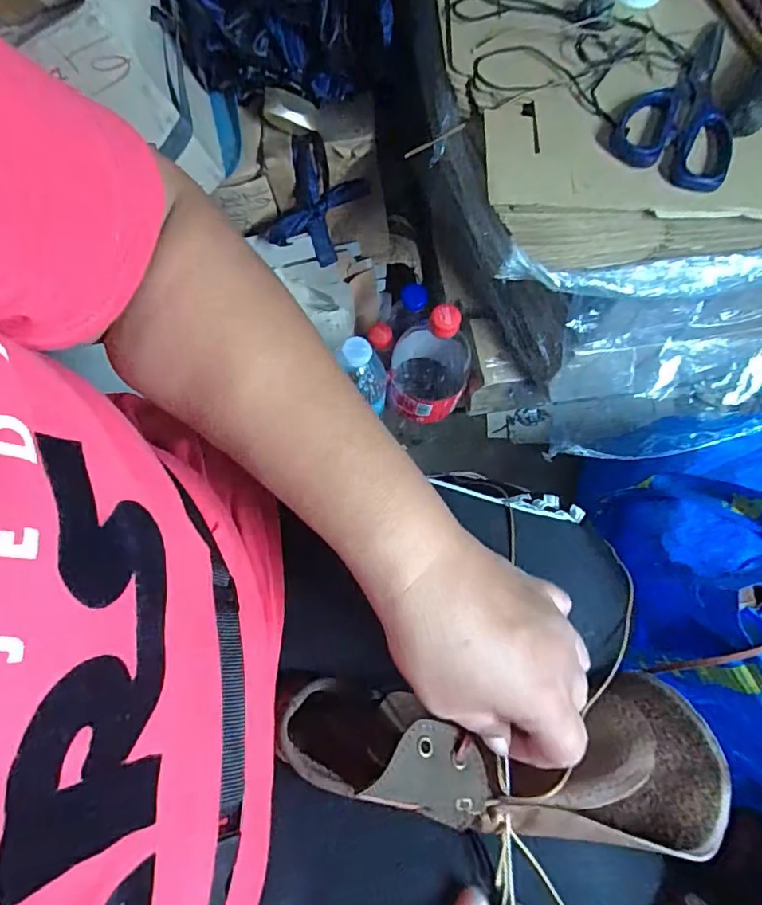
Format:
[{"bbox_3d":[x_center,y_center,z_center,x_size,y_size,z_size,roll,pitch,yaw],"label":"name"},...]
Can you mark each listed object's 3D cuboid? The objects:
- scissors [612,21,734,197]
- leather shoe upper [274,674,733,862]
[{"bbox_3d":[0.239,-0.268,0.398,0.082,0.008,0.164,29,73,8],"label":"scissors"},{"bbox_3d":[0.060,0.159,0.293,0.224,0.072,0.075,4,72,5],"label":"leather shoe upper"}]

